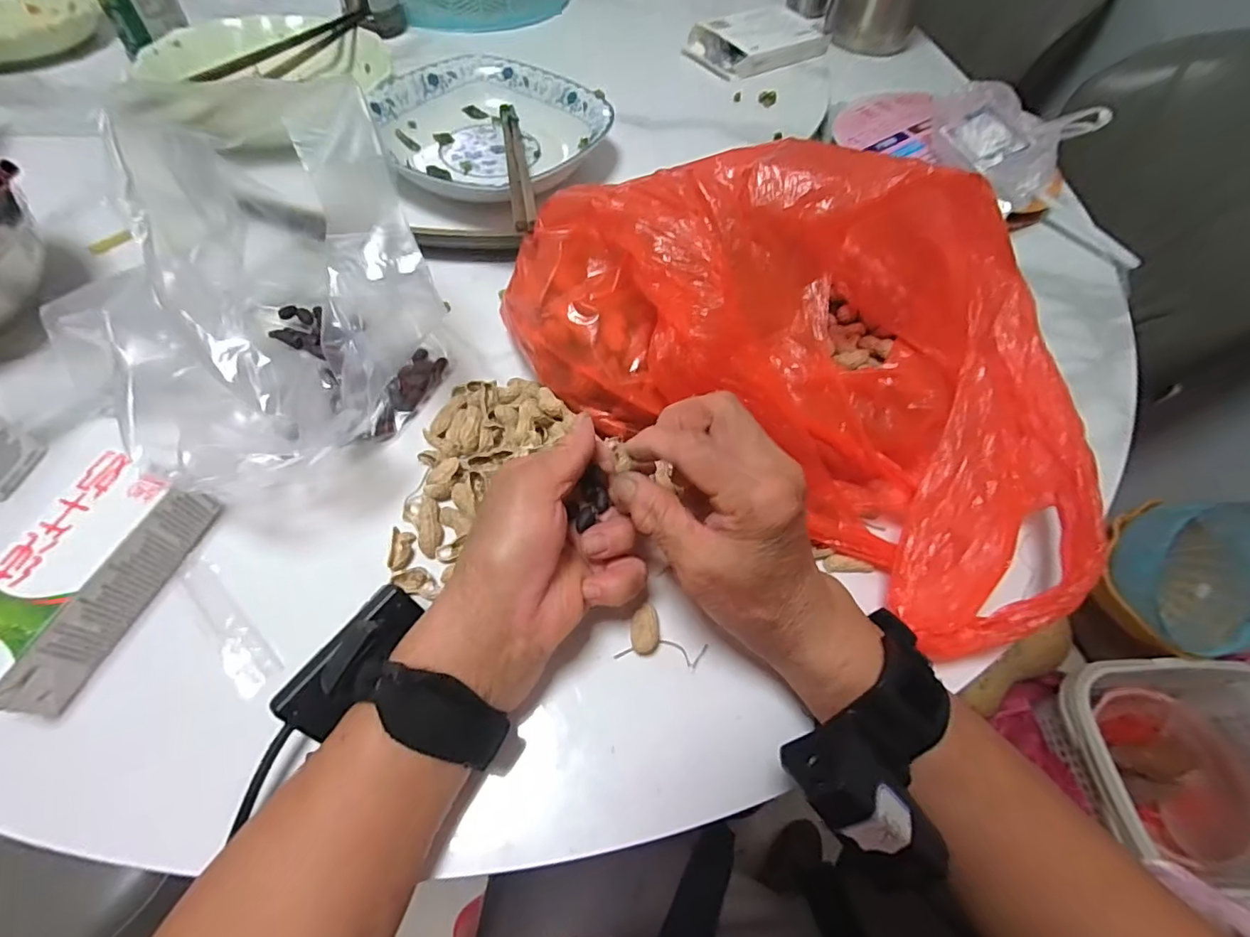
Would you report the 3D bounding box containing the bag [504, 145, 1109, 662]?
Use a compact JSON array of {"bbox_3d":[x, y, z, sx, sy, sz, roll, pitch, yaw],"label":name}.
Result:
[{"bbox_3d":[0.117,-0.082,0.306,0.338,0.128,0.206,33,61,15],"label":"bag"}]

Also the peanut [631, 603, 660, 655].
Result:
[{"bbox_3d":[0.011,0.085,0.285,0.015,0.012,0.026,2,58,-4],"label":"peanut"}]

